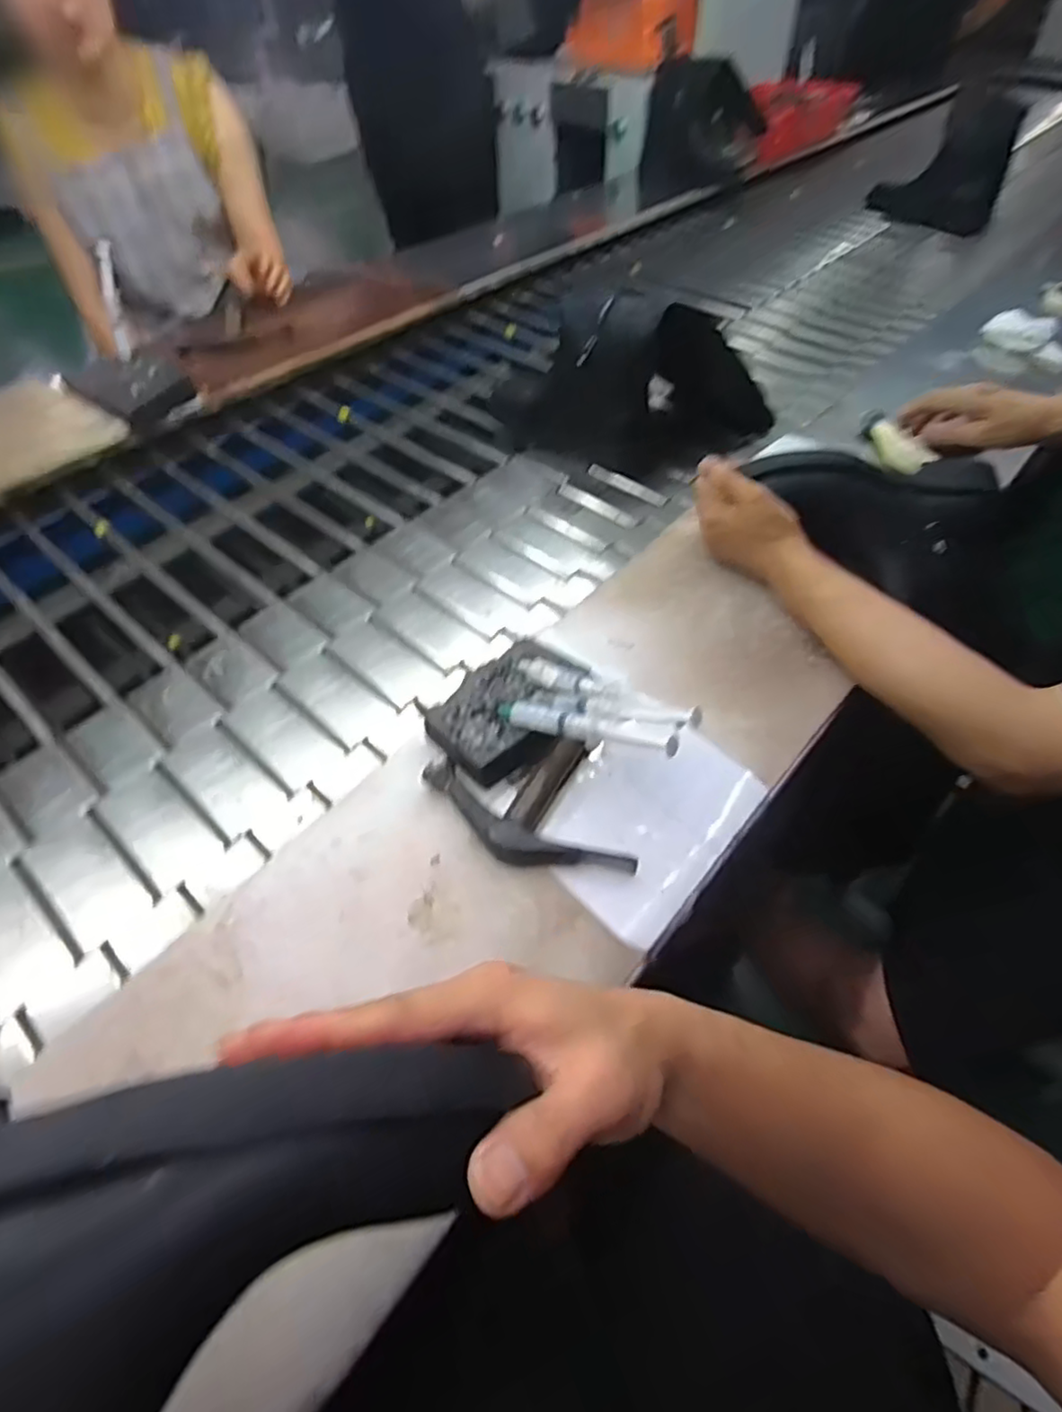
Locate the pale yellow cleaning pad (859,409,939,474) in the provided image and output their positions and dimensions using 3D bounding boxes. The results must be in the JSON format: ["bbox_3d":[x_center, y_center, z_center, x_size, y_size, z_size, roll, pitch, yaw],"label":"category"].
[{"bbox_3d":[0.454,-0.331,0.844,0.030,0.033,0.127,-11,53,-7],"label":"pale yellow cleaning pad"}]

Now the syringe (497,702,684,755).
[{"bbox_3d":[0.034,0.014,0.484,0.158,0.014,0.020,11,49,40],"label":"syringe"}]

